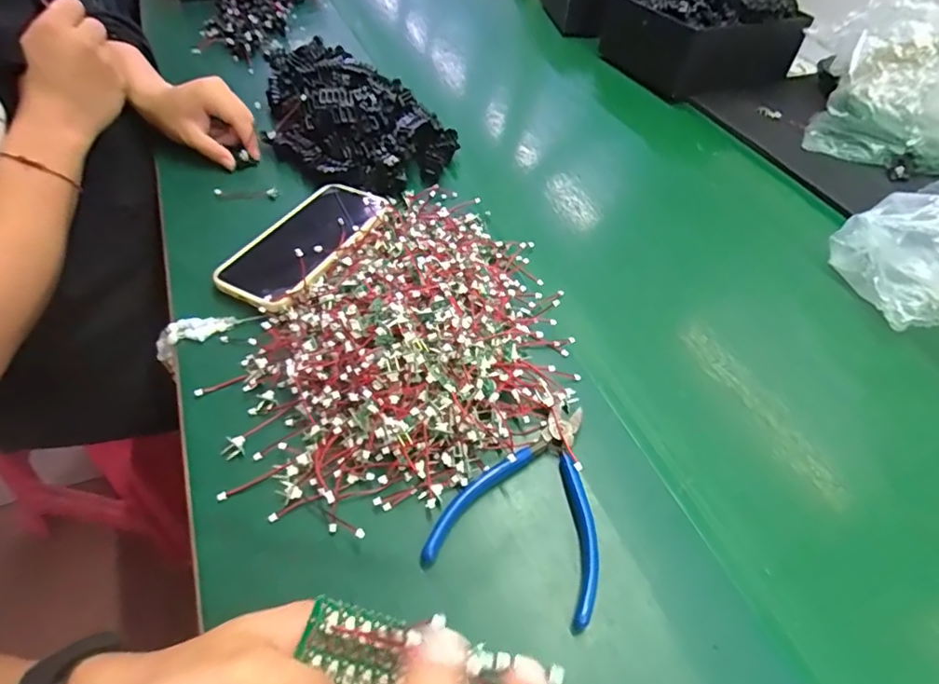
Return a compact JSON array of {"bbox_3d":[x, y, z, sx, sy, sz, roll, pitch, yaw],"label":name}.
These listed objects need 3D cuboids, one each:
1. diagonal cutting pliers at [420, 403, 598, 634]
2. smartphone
[{"bbox_3d":[0.042,0.096,0.351,0.100,0.009,0.136,18,51,12],"label":"diagonal cutting pliers"},{"bbox_3d":[-0.150,-0.094,0.496,0.089,0.012,0.170,16,51,21],"label":"smartphone"}]

